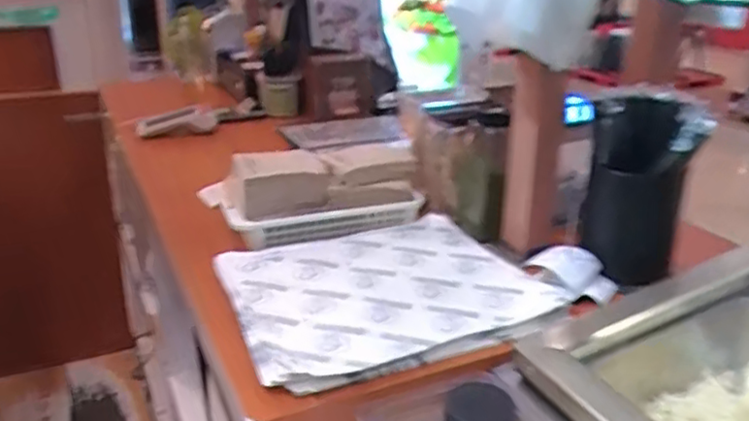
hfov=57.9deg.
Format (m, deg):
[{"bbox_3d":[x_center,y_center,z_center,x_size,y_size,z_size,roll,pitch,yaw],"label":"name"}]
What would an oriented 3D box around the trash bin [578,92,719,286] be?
[{"bbox_3d":[0.349,-0.032,0.885,0.121,0.229,0.122,12,25,26],"label":"trash bin"}]

